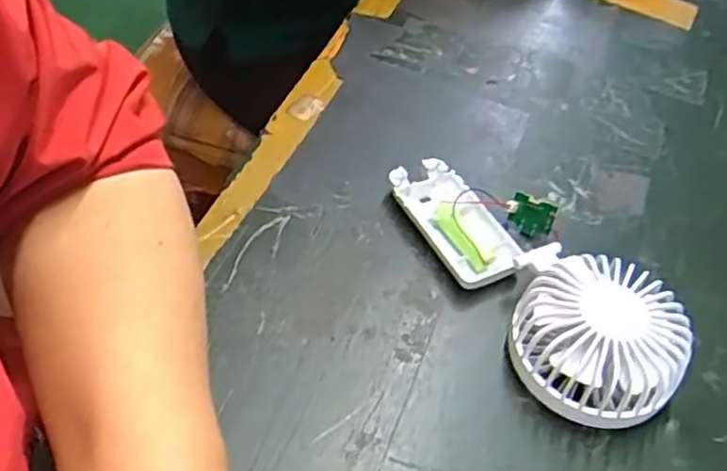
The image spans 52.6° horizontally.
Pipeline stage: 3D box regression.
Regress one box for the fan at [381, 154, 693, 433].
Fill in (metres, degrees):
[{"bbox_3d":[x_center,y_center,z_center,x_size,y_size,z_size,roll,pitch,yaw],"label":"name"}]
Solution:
[{"bbox_3d":[0.095,0.016,0.411,0.080,0.047,0.195,-18,54,-21],"label":"fan"}]

